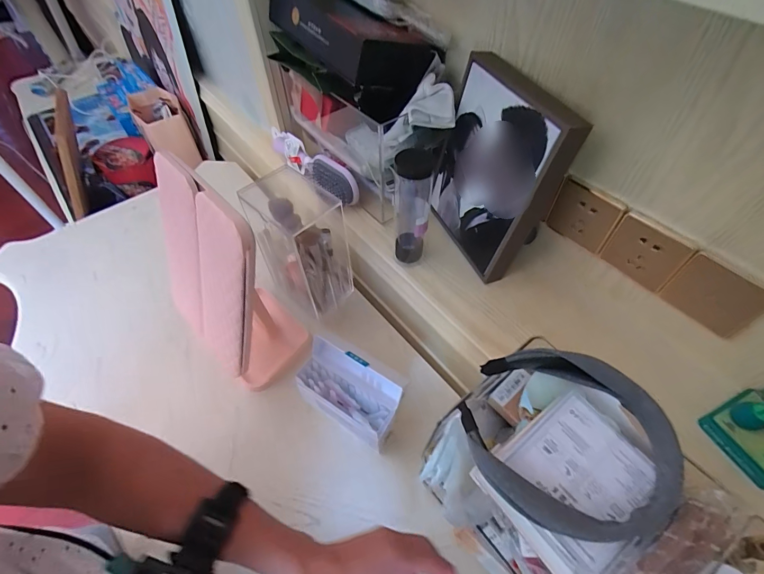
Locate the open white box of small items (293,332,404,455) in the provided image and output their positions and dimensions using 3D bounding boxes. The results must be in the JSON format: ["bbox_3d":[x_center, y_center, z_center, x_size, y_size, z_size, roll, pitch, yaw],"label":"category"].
[{"bbox_3d":[-0.045,0.156,0.544,0.147,0.100,0.083,31,60,22],"label":"open white box of small items"}]

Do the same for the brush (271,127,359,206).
[{"bbox_3d":[-0.138,-0.226,0.714,0.046,0.066,0.235,-38,61,-24],"label":"brush"}]

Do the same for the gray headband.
[{"bbox_3d":[0.142,0.114,0.296,0.149,0.033,0.129,23,57,17],"label":"gray headband"}]

